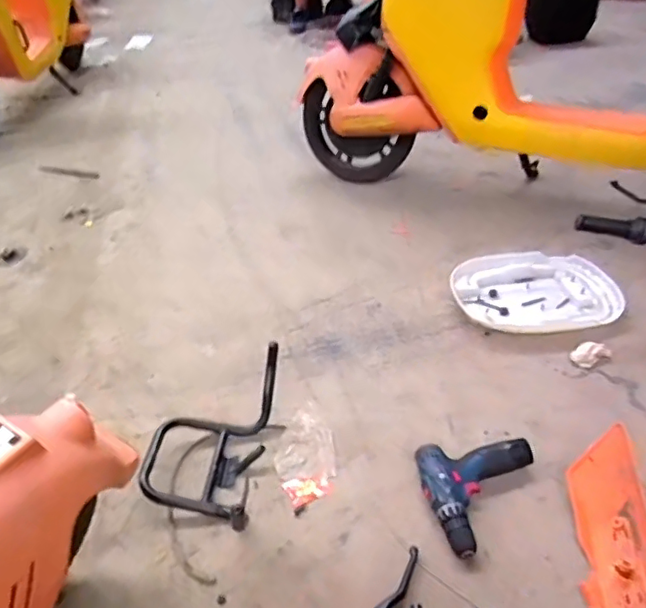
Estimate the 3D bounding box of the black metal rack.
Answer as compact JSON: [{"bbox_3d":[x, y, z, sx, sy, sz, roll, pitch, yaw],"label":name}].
[{"bbox_3d":[-0.199,0.213,0.970,0.209,0.140,0.272,4,38,9],"label":"black metal rack"}]

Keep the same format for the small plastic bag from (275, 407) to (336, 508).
[{"bbox_3d":[-0.030,0.268,0.998,0.097,0.013,0.199,-4,37,-1],"label":"small plastic bag"}]

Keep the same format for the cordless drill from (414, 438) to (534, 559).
[{"bbox_3d":[0.225,0.280,0.913,0.149,0.053,0.215,26,46,33],"label":"cordless drill"}]

